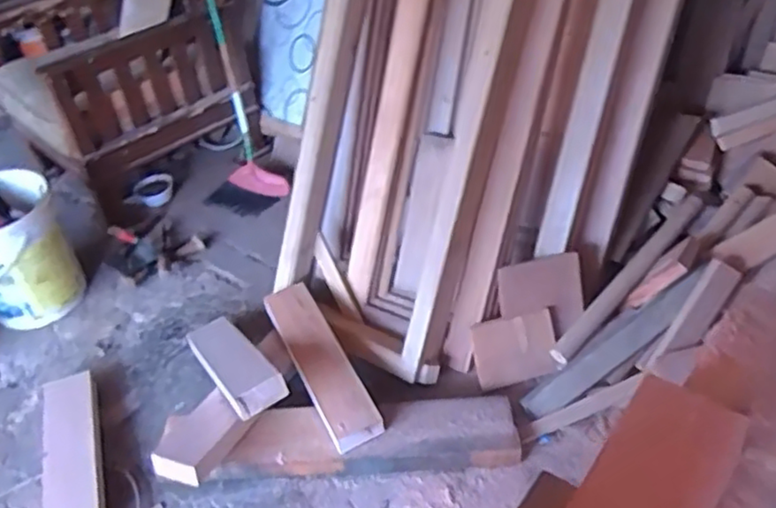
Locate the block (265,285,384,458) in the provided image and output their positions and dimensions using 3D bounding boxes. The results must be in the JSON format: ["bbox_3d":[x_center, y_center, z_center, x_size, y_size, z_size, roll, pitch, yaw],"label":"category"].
[{"bbox_3d":[-0.180,0.267,1.668,0.132,0.084,0.510,-21,43,-19],"label":"block"}]

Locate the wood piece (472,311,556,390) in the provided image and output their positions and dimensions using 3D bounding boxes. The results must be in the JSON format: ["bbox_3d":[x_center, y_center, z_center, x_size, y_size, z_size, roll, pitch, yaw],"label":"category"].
[{"bbox_3d":[0.318,0.240,1.671,0.204,0.015,0.157,-14,83,12],"label":"wood piece"}]

